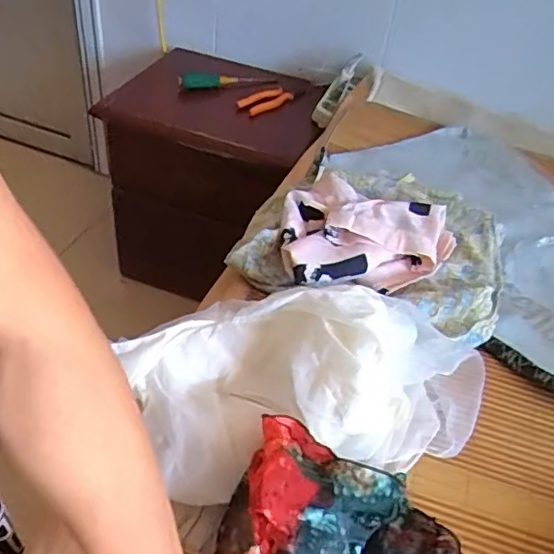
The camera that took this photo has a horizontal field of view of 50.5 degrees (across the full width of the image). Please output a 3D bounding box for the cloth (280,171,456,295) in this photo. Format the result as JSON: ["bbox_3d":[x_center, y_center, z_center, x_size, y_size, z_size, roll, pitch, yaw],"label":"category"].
[{"bbox_3d":[0.121,-0.053,0.784,0.228,0.058,0.186,7,42,-1],"label":"cloth"}]

